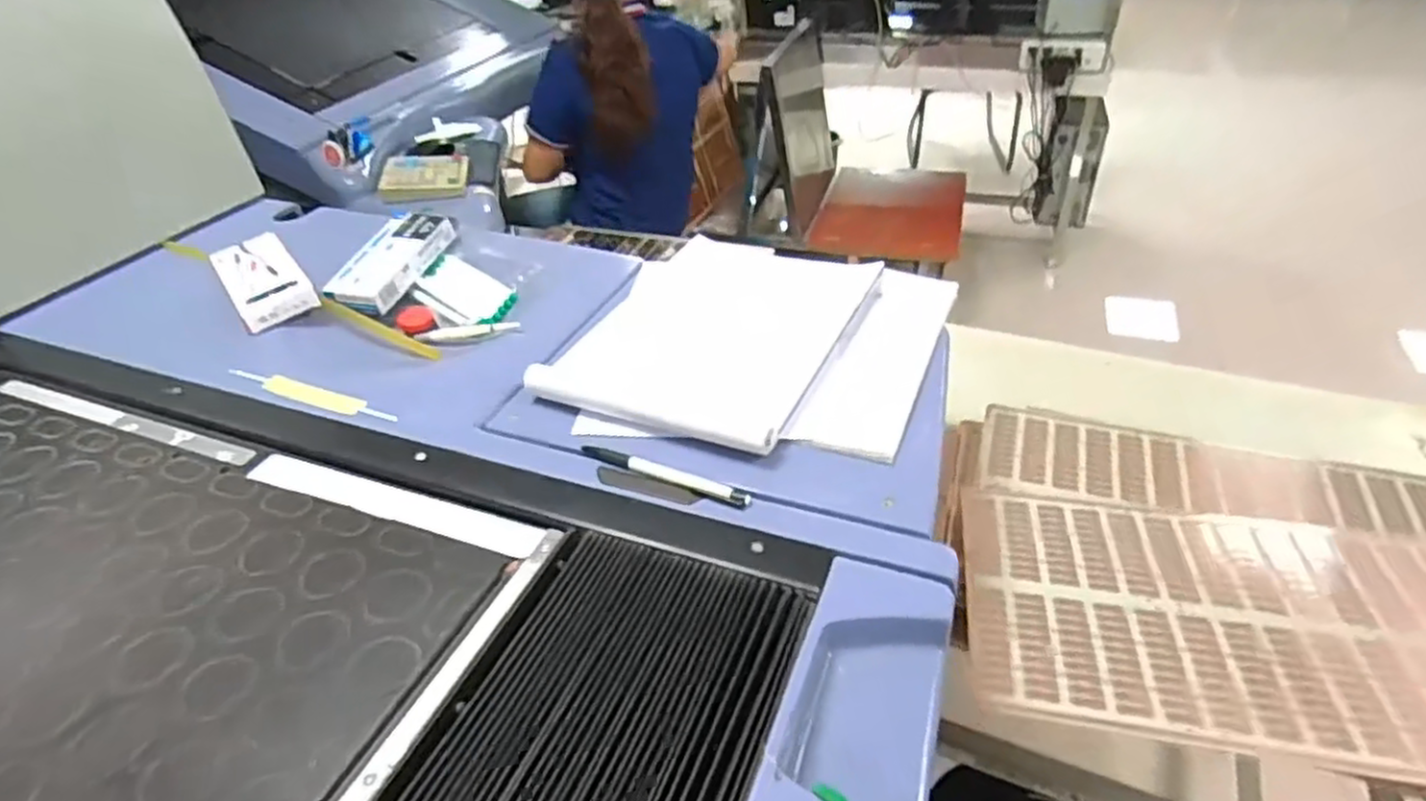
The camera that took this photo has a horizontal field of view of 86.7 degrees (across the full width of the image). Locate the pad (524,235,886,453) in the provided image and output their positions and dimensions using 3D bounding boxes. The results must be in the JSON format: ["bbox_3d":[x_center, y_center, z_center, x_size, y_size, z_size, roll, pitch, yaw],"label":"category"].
[{"bbox_3d":[0.009,-0.069,0.704,0.236,0.023,0.314,13,40,20],"label":"pad"}]

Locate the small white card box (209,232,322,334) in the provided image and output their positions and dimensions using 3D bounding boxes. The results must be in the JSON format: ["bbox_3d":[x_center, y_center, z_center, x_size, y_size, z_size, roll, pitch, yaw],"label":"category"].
[{"bbox_3d":[-0.482,-0.127,0.813,0.072,0.035,0.166,-27,44,-28],"label":"small white card box"}]

